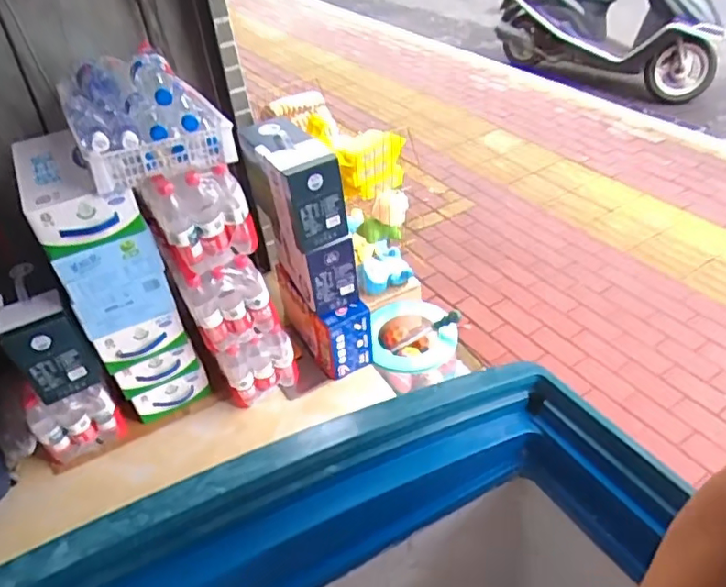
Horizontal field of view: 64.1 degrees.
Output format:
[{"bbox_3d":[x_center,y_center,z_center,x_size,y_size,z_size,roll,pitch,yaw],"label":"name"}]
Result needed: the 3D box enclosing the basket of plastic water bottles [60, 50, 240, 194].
[{"bbox_3d":[-0.472,-0.398,1.231,0.279,0.165,0.372,-22,43,-18],"label":"basket of plastic water bottles"}]

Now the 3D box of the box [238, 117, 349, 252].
[{"bbox_3d":[-0.180,-0.277,1.421,0.139,0.225,0.309,-30,46,-25],"label":"box"}]

